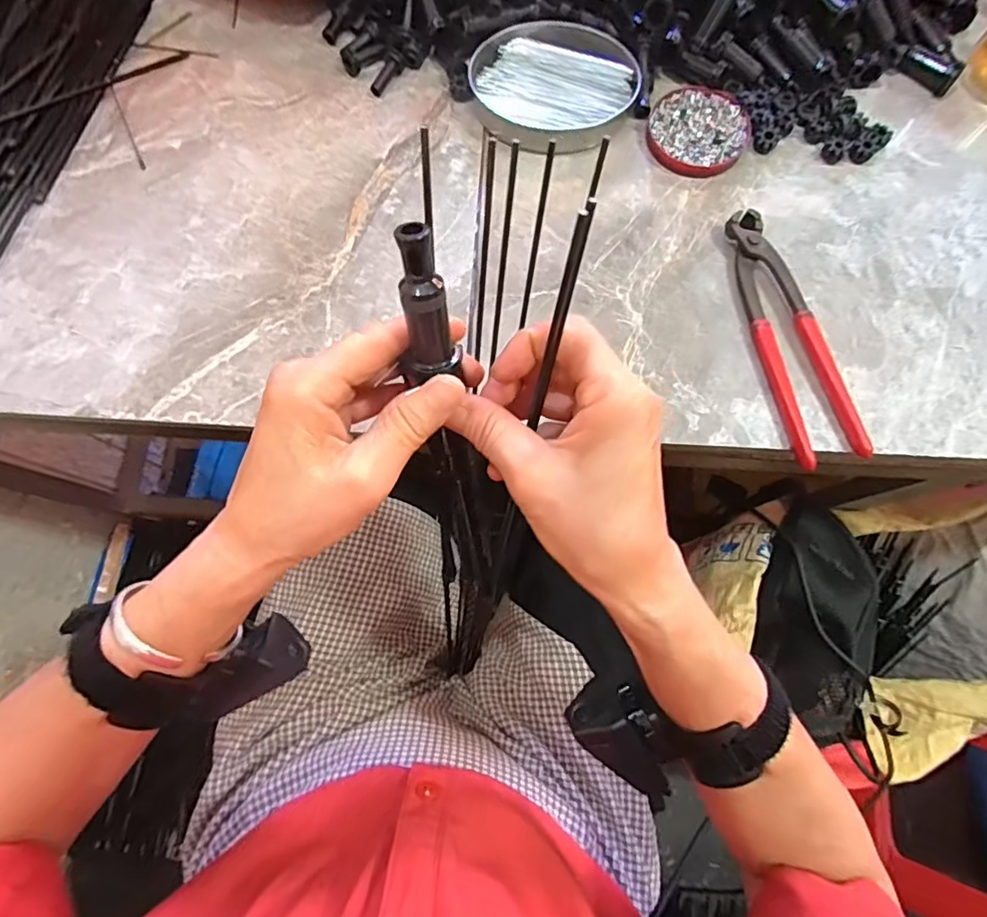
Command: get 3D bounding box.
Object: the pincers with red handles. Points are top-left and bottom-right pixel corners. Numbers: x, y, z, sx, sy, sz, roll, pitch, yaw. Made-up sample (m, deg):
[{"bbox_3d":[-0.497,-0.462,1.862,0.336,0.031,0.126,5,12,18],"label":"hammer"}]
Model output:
[{"bbox_3d":[0.219,-0.093,0.402,0.057,0.017,0.197,-13,76,-4],"label":"pincers with red handles"}]

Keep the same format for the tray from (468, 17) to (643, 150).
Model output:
[{"bbox_3d":[0.049,-0.312,0.459,0.131,0.022,0.109,29,77,7],"label":"tray"}]

